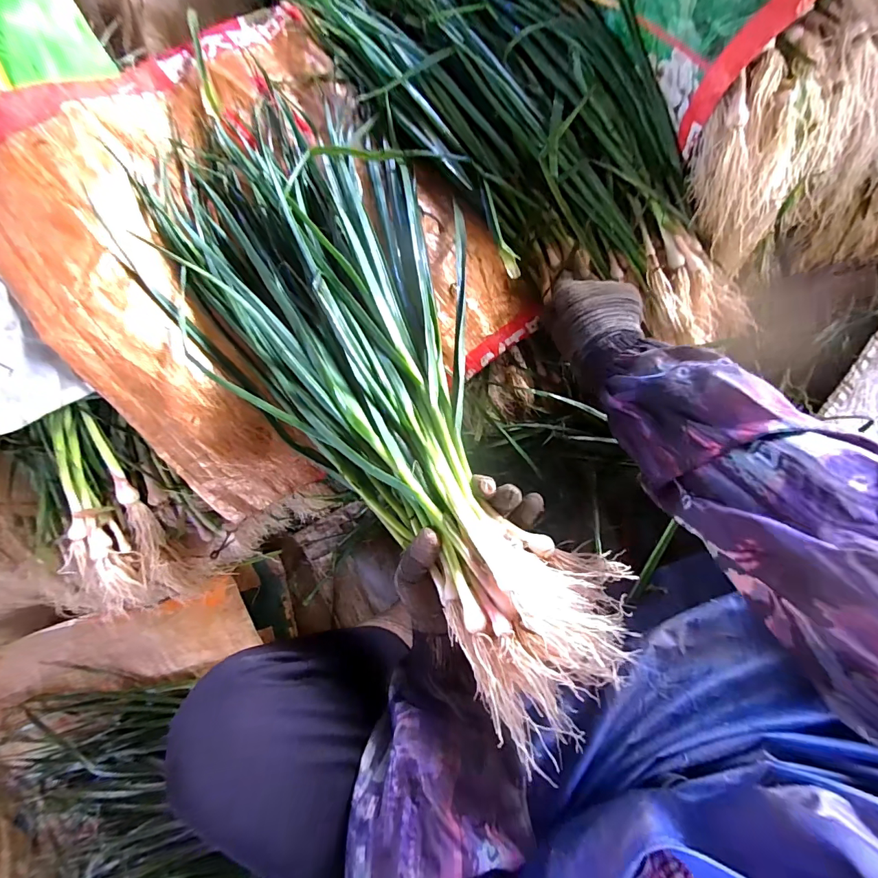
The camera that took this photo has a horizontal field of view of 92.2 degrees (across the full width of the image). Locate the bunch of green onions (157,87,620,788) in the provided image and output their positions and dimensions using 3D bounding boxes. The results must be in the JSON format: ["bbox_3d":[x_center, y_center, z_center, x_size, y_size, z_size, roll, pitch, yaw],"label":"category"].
[{"bbox_3d":[-0.067,-0.069,0.405,0.268,0.099,0.661,-34,70,3],"label":"bunch of green onions"}]

